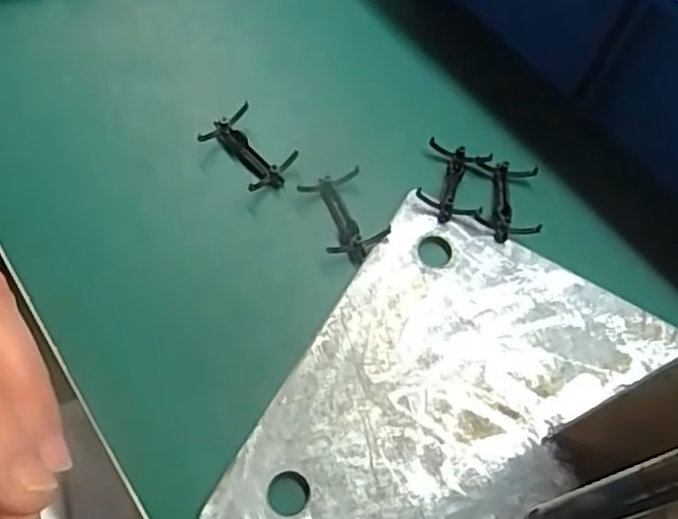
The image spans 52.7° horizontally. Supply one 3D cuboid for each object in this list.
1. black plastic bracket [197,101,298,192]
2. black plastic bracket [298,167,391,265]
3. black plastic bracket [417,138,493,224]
[{"bbox_3d":[-0.048,-0.059,0.375,0.049,0.015,0.033,42,68,14],"label":"black plastic bracket"},{"bbox_3d":[0.004,-0.022,0.359,0.033,0.007,0.052,-16,67,-12],"label":"black plastic bracket"},{"bbox_3d":[0.062,-0.042,0.372,0.034,0.021,0.050,16,64,2],"label":"black plastic bracket"}]

